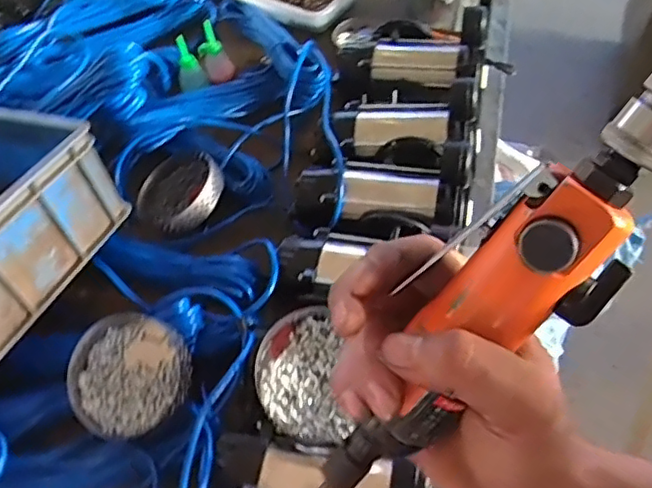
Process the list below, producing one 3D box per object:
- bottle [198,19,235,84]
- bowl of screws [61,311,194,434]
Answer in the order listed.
[{"bbox_3d":[-0.198,-0.337,1.065,0.053,0.115,0.041,-10,56,-1],"label":"bottle"},{"bbox_3d":[-0.230,0.151,0.692,0.138,0.047,0.132,-2,56,4],"label":"bowl of screws"}]

